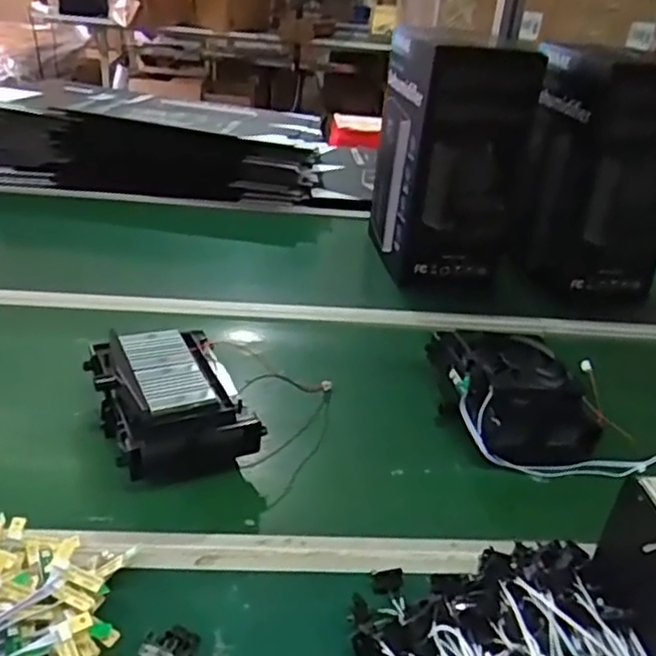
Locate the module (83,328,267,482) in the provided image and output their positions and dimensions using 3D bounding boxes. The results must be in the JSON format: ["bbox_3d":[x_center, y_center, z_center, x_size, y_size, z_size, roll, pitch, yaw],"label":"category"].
[{"bbox_3d":[-0.170,0.071,0.743,0.134,0.086,0.184,-10,33,-27],"label":"module"}]

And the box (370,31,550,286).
[{"bbox_3d":[0.199,-0.284,1.134,0.181,0.355,0.231,0,29,-11],"label":"box"}]

